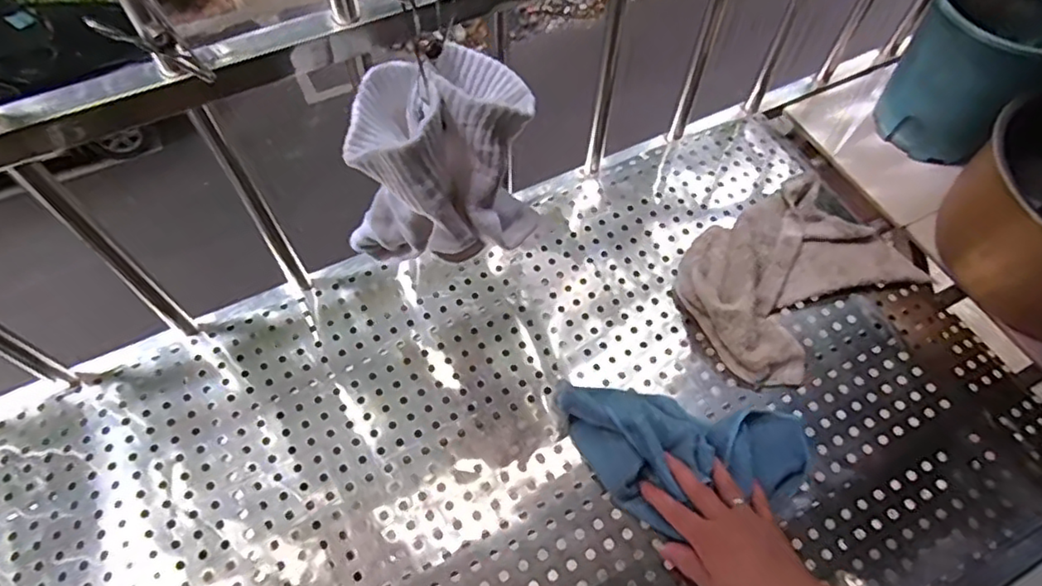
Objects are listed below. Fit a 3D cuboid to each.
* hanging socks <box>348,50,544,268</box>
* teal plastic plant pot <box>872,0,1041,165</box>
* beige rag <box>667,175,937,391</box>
[{"bbox_3d":[-0.043,-0.078,0.347,0.097,0.081,0.101,-5,60,-4],"label":"hanging socks"},{"bbox_3d":[0.490,-0.243,0.684,0.140,0.185,0.153,0,61,-1],"label":"teal plastic plant pot"},{"bbox_3d":[0.274,-0.027,0.627,0.233,0.057,0.162,-34,67,-18],"label":"beige rag"}]

